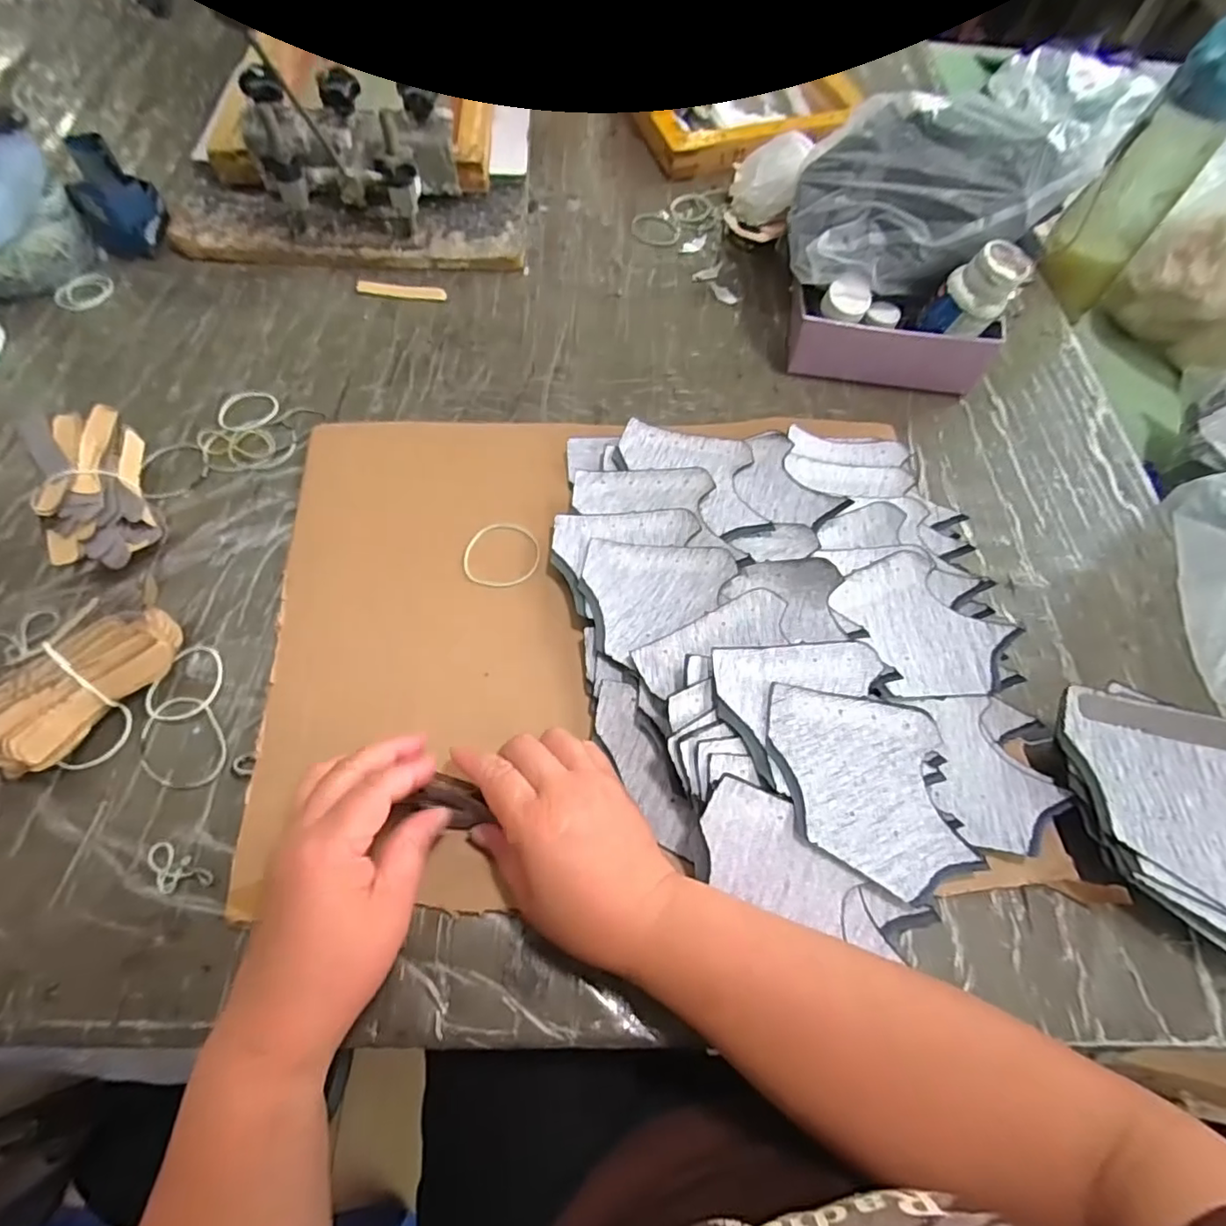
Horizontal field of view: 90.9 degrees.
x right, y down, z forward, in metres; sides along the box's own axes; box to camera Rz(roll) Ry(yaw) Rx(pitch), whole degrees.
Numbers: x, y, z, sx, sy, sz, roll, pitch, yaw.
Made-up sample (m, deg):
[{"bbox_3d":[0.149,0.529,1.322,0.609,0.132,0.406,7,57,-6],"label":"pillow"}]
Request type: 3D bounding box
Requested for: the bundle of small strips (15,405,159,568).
[{"bbox_3d":[-0.371,-0.085,0.436,0.060,0.048,0.126,-23,65,-15],"label":"bundle of small strips"}]

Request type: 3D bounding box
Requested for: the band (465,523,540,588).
[{"bbox_3d":[-0.082,-0.044,0.446,0.055,0.004,0.055,-1,61,-4],"label":"band"}]

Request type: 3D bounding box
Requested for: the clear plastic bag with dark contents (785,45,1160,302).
[{"bbox_3d":[0.265,-0.338,0.483,0.226,0.100,0.111,6,63,-2],"label":"clear plastic bag with dark contents"}]

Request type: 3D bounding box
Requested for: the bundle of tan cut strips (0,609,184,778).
[{"bbox_3d":[-0.324,0.045,0.364,0.036,0.052,0.120,31,64,14],"label":"bundle of tan cut strips"}]

